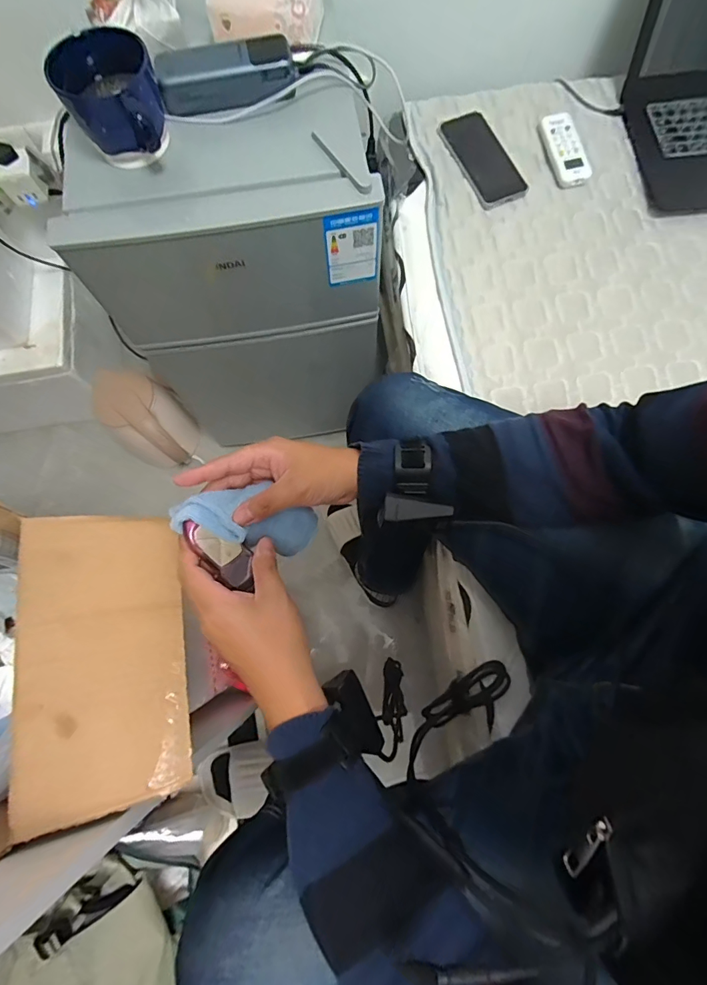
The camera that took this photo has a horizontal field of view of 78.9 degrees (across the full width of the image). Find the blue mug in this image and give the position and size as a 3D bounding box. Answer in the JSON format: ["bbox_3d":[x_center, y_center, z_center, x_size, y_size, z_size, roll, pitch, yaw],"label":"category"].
[{"bbox_3d":[-0.258,-0.422,0.468,0.095,0.082,0.108,-10,75,-2],"label":"blue mug"}]

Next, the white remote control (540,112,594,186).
[{"bbox_3d":[0.330,-0.532,0.666,0.047,0.018,0.124,-15,80,-3],"label":"white remote control"}]

